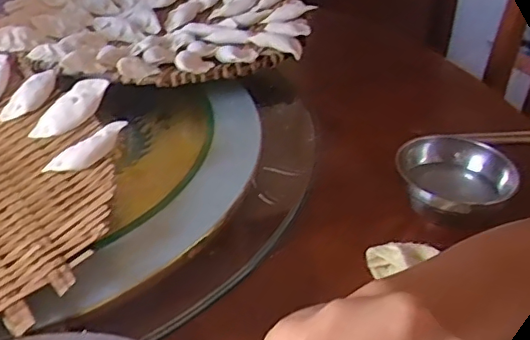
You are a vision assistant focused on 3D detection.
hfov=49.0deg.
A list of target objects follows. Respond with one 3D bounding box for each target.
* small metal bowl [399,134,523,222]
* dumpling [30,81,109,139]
[{"bbox_3d":[0.181,0.014,0.554,0.107,0.041,0.106,-2,35,-3],"label":"small metal bowl"},{"bbox_3d":[-0.188,-0.059,0.562,0.085,0.019,0.037,-39,45,-5],"label":"dumpling"}]

